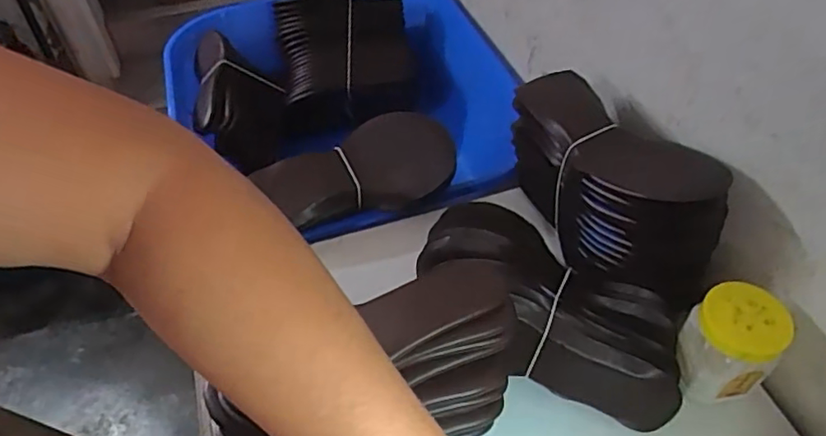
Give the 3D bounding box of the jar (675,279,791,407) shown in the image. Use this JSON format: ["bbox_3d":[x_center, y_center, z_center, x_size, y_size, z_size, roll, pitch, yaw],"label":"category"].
[{"bbox_3d":[0.284,0.117,0.537,0.075,0.097,0.069,-1,48,1],"label":"jar"}]

